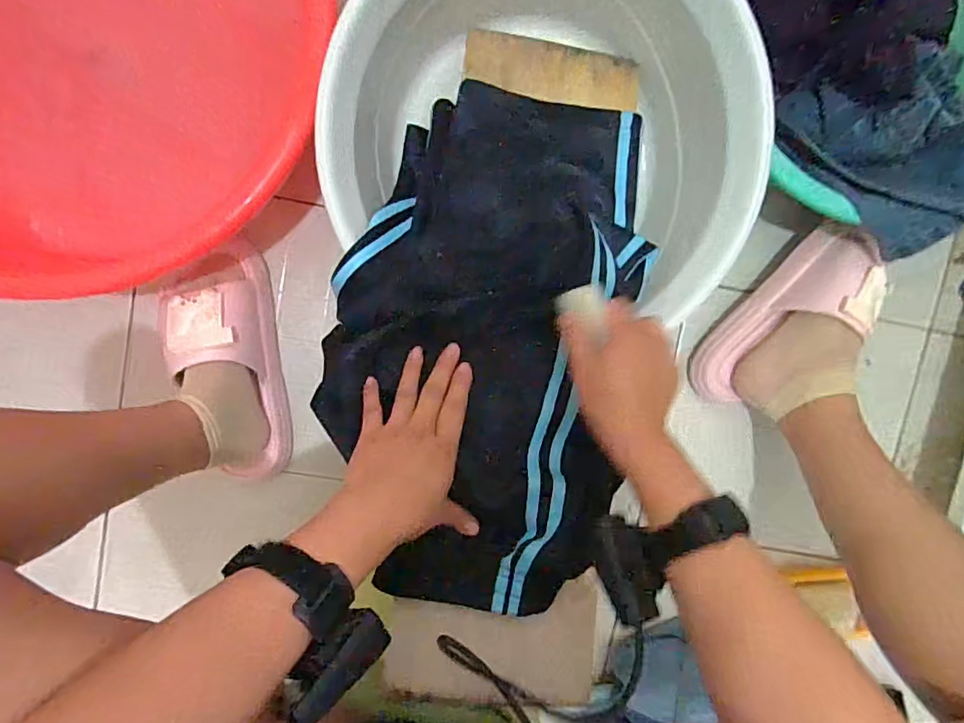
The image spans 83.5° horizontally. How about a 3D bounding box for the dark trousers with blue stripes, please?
[{"bbox_3d":[0.004,-0.029,0.446,0.245,0.127,0.407,14,96,-6],"label":"dark trousers with blue stripes"}]

